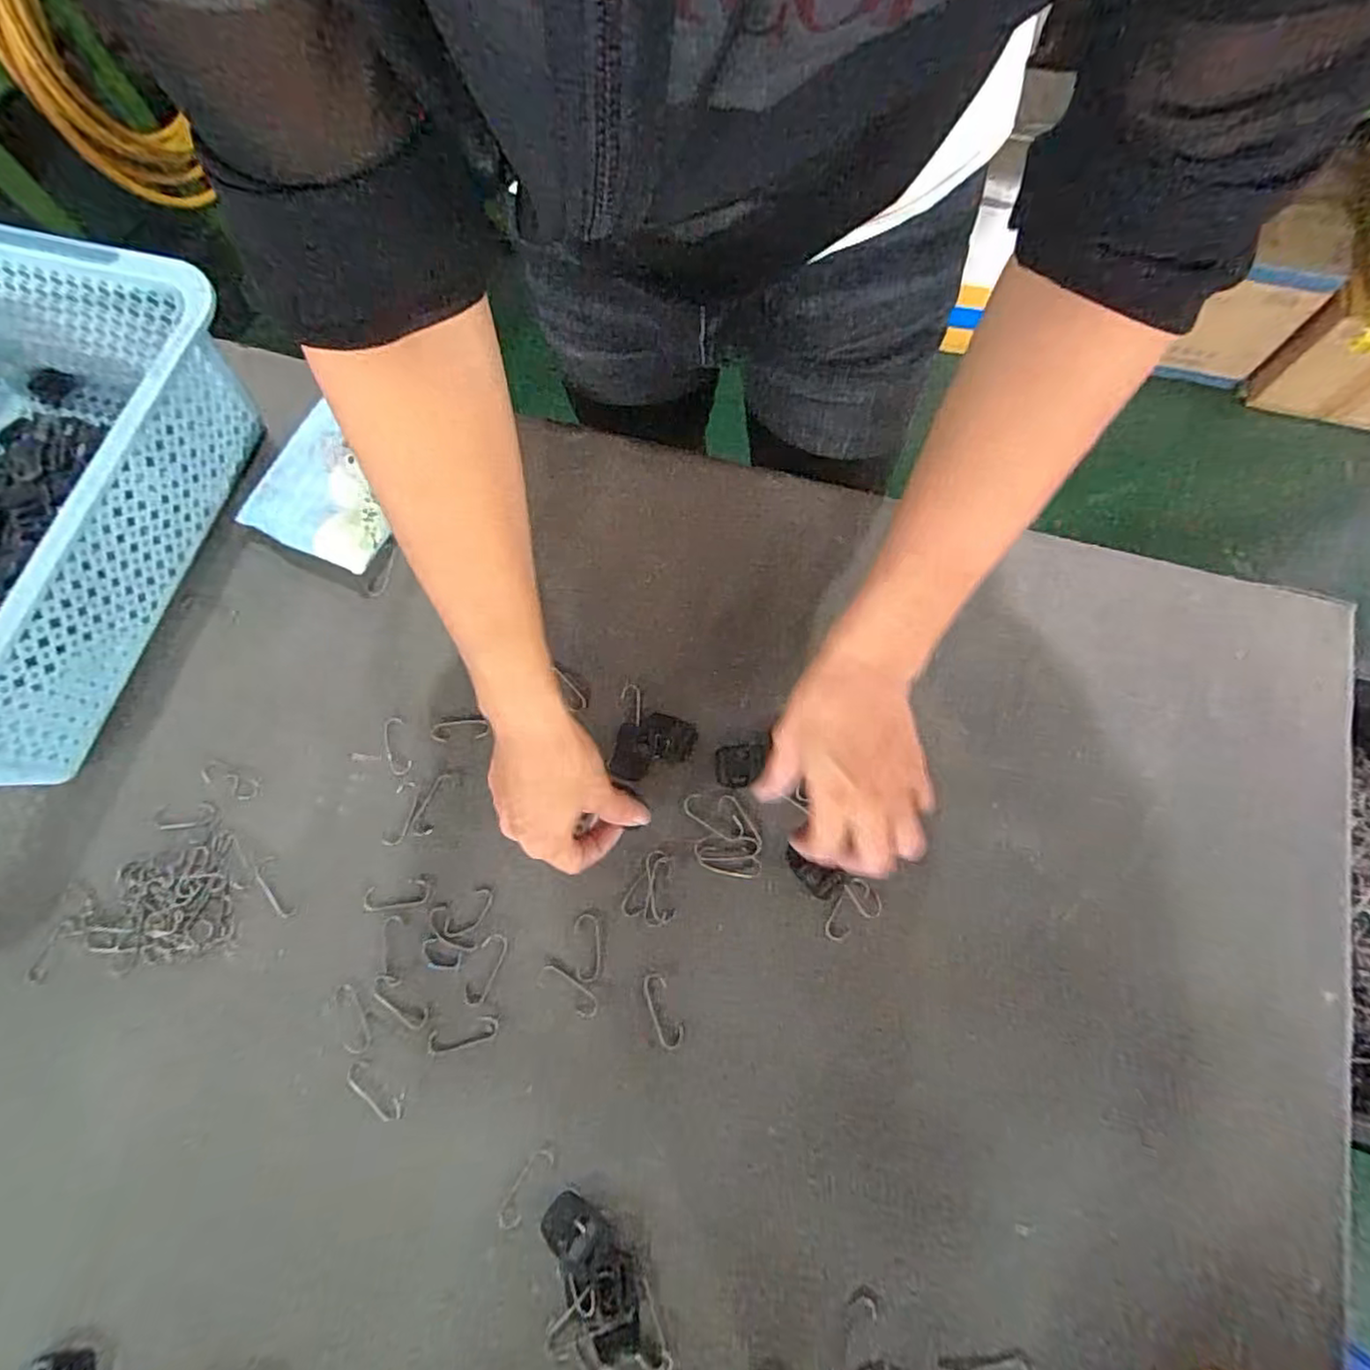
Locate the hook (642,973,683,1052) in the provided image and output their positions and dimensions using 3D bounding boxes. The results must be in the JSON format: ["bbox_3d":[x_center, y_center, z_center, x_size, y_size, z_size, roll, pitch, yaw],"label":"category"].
[{"bbox_3d":[-0.014,0.200,0.403,0.016,0.004,0.044,-22,73,-5],"label":"hook"}]

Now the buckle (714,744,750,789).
[{"bbox_3d":[0.032,0.055,0.446,0.023,0.004,0.029,0,73,2],"label":"buckle"}]

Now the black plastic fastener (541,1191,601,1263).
[{"bbox_3d":[-0.065,0.308,0.372,0.032,0.004,0.028,39,78,12],"label":"black plastic fastener"}]

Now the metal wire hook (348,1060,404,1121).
[{"bbox_3d":[-0.187,0.245,0.395,0.044,0.004,0.016,32,76,11],"label":"metal wire hook"}]

